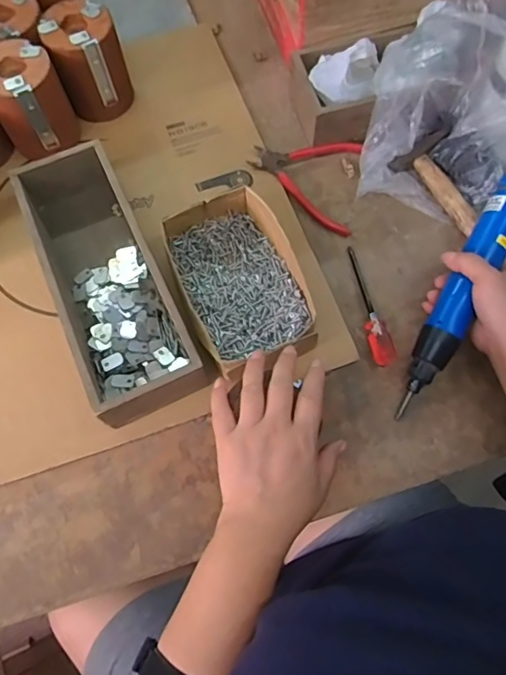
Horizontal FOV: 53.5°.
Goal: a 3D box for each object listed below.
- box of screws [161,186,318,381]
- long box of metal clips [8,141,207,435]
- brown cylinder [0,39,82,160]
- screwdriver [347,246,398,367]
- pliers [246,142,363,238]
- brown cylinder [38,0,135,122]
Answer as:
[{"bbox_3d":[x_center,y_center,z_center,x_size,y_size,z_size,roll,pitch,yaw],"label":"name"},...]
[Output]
[{"bbox_3d":[-0.013,-0.056,0.499,0.113,0.048,0.182,-24,70,-7],"label":"box of screws"},{"bbox_3d":[-0.149,-0.069,0.506,0.098,0.067,0.307,-23,70,-7],"label":"long box of metal clips"},{"bbox_3d":[-0.247,-0.261,0.562,0.078,0.096,0.076,-30,71,-9],"label":"brown cylinder"},{"bbox_3d":[0.118,-0.035,0.522,0.026,0.020,0.138,-15,70,-4],"label":"screwdriver"},{"bbox_3d":[0.057,-0.181,0.584,0.123,0.019,0.114,10,70,6],"label":"pliers"},{"bbox_3d":[-0.188,-0.317,0.583,0.077,0.102,0.080,-22,70,-6],"label":"brown cylinder"}]

